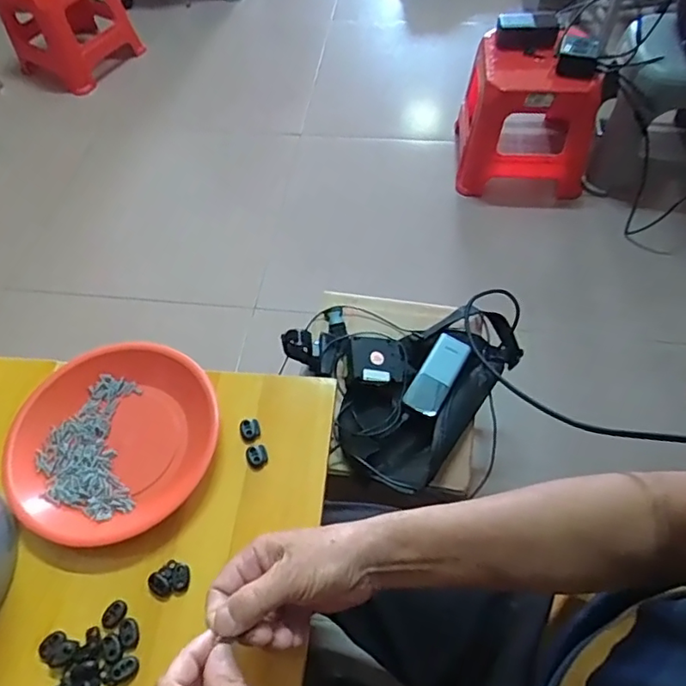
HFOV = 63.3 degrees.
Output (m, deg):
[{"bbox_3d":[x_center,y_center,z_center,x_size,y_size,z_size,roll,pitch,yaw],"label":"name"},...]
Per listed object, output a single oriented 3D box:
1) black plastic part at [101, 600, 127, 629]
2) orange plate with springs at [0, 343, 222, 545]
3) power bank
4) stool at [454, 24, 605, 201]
[{"bbox_3d":[-0.186,0.220,0.451,0.016,0.004,0.021,27,63,19],"label":"black plastic part"},{"bbox_3d":[-0.213,0.090,0.522,0.179,0.028,0.181,-2,58,2],"label":"orange plate with springs"},{"bbox_3d":[0.138,0.045,0.812,0.050,0.019,0.124,27,63,19],"label":"power bank"},{"bbox_3d":[0.467,-0.556,1.396,0.337,0.294,0.276,5,58,7],"label":"stool"}]

